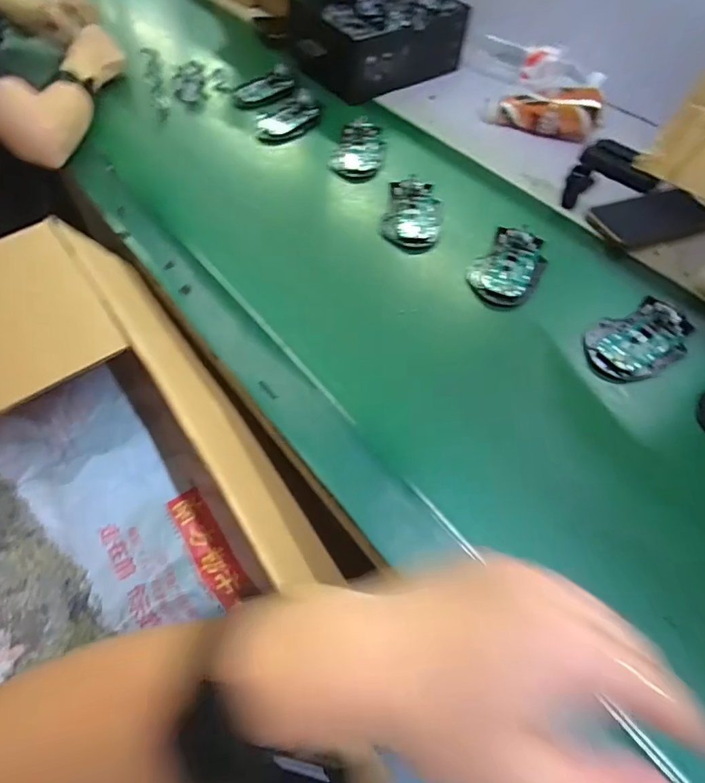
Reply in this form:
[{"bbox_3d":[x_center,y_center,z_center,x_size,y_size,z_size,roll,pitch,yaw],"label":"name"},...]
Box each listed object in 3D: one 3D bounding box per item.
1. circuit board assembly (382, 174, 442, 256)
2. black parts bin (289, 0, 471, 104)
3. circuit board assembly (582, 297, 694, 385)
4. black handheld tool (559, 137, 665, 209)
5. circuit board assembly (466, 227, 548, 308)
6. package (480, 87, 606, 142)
[{"bbox_3d":[0.074,-0.217,0.576,0.068,0.027,0.101,11,58,7],"label":"circuit board assembly"},{"bbox_3d":[0.031,-0.580,0.764,0.253,0.079,0.186,-31,63,-18],"label":"black parts bin"},{"bbox_3d":[0.285,-0.054,0.469,0.107,0.027,0.070,-24,61,-15],"label":"circuit board assembly"},{"bbox_3d":[0.337,-0.276,0.611,0.101,0.019,0.155,31,62,18],"label":"black handheld tool"},{"bbox_3d":[0.174,-0.140,0.528,0.072,0.029,0.099,29,62,17],"label":"circuit board assembly"},{"bbox_3d":[0.273,-0.403,0.677,0.162,0.057,0.036,16,59,10],"label":"package"}]

